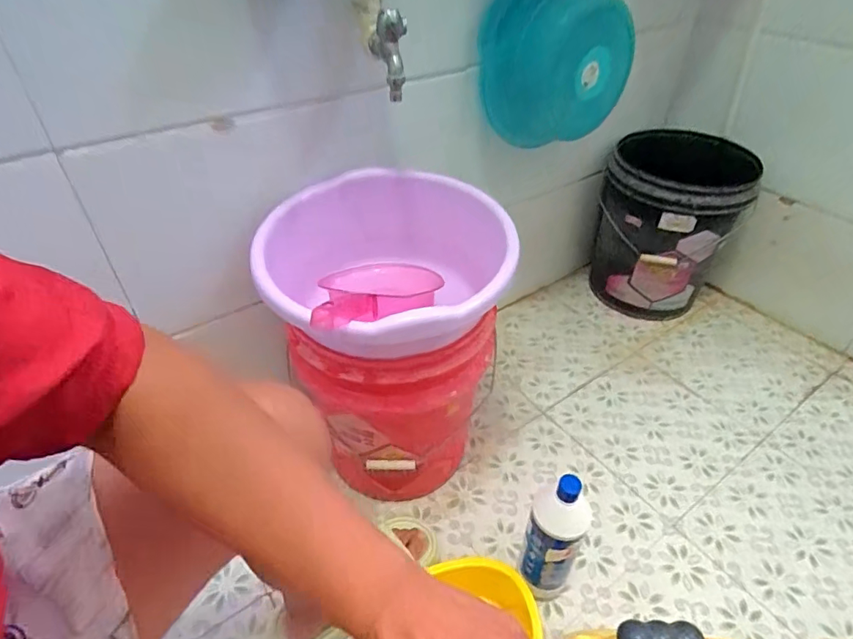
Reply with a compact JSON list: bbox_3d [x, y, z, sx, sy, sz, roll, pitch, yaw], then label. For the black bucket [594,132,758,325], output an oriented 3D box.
[{"bbox_3d":[0.574,-0.224,1.237,0.285,0.380,0.326,16,44,17],"label":"black bucket"}]

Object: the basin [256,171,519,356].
[{"bbox_3d":[-0.045,-0.075,0.692,0.318,0.121,0.317,0,42,0],"label":"basin"}]

